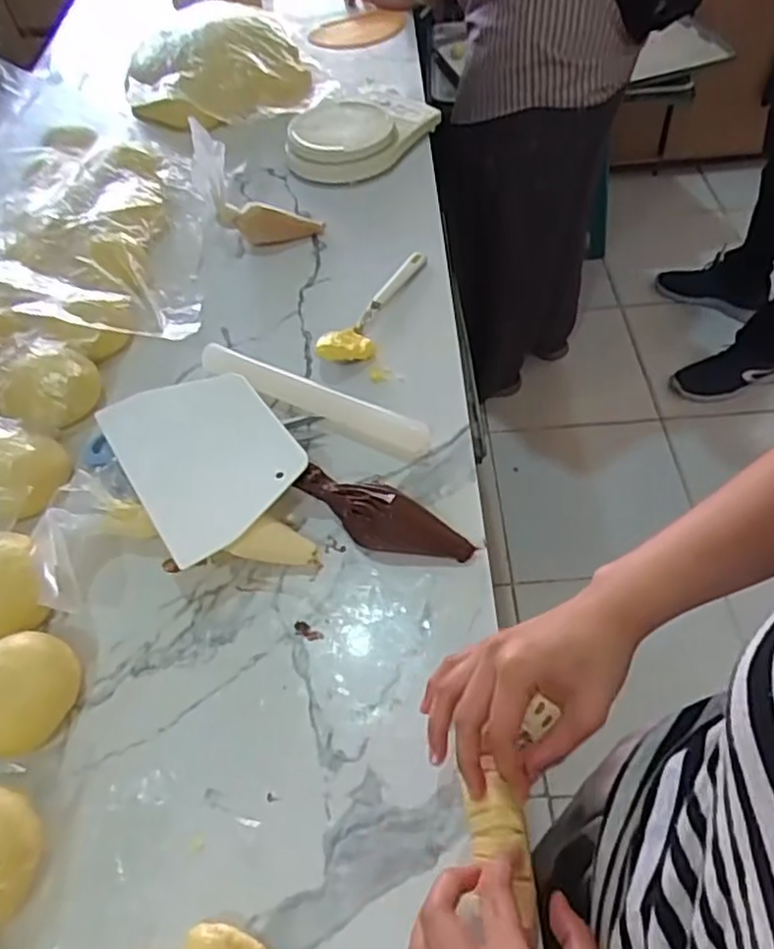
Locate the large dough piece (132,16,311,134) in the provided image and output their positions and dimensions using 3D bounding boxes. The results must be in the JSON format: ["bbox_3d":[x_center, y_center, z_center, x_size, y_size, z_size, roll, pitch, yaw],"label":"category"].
[{"bbox_3d":[-0.224,-0.537,0.943,0.233,0.052,0.222,-3,53,3],"label":"large dough piece"}]

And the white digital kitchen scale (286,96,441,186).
[{"bbox_3d":[-0.038,-0.434,0.876,0.149,0.049,0.190,23,58,21],"label":"white digital kitchen scale"}]

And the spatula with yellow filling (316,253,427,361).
[{"bbox_3d":[-0.002,-0.164,0.676,0.043,0.022,0.185,23,58,21],"label":"spatula with yellow filling"}]

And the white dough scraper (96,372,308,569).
[{"bbox_3d":[-0.142,-0.019,0.551,0.118,0.009,0.165,-31,61,-16],"label":"white dough scraper"}]

